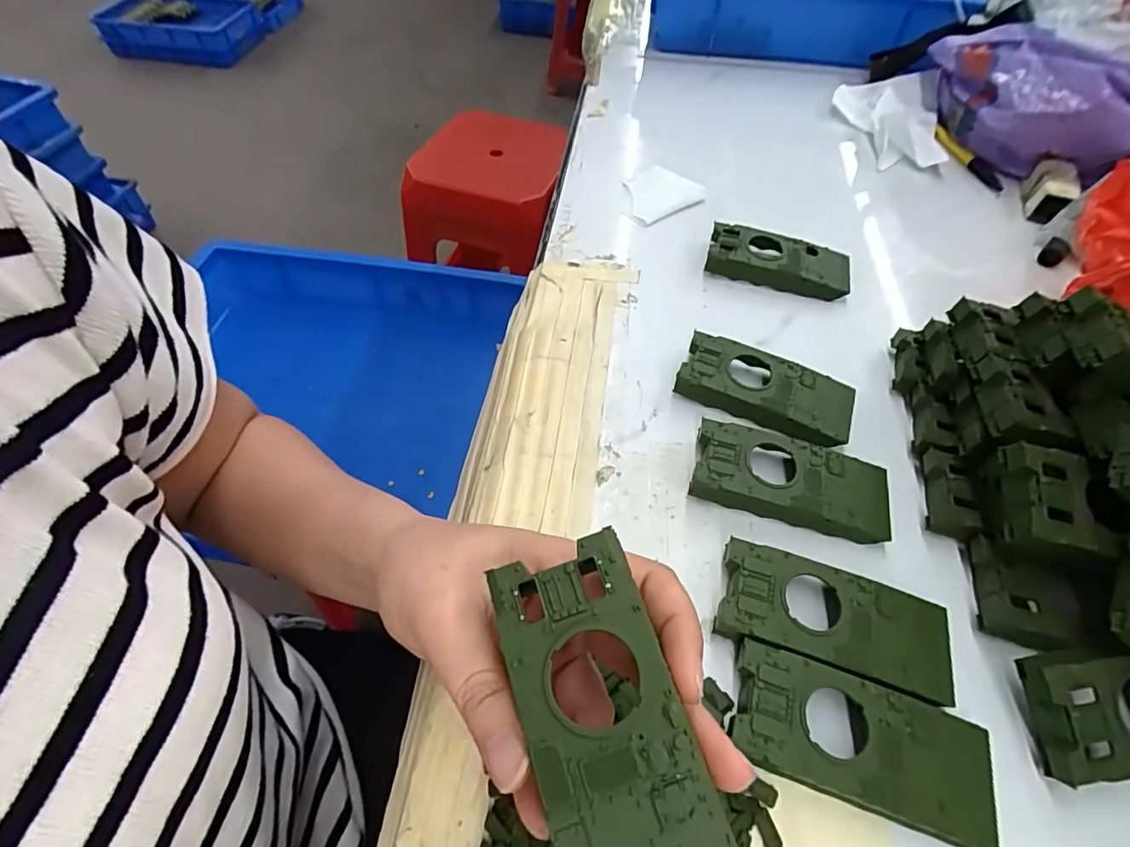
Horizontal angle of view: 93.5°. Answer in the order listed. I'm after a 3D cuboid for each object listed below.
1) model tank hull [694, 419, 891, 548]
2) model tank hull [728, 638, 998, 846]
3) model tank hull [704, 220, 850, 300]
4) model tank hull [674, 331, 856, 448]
[{"bbox_3d":[0.125,0.032,0.295,0.105,0.022,0.045,13,55,7],"label":"model tank hull"},{"bbox_3d":[0.122,0.134,0.223,0.104,0.020,0.046,17,56,10],"label":"model tank hull"},{"bbox_3d":[0.161,-0.122,0.404,0.102,0.022,0.044,17,56,10],"label":"model tank hull"},{"bbox_3d":[0.124,-0.019,0.332,0.103,0.021,0.049,22,57,13],"label":"model tank hull"}]

